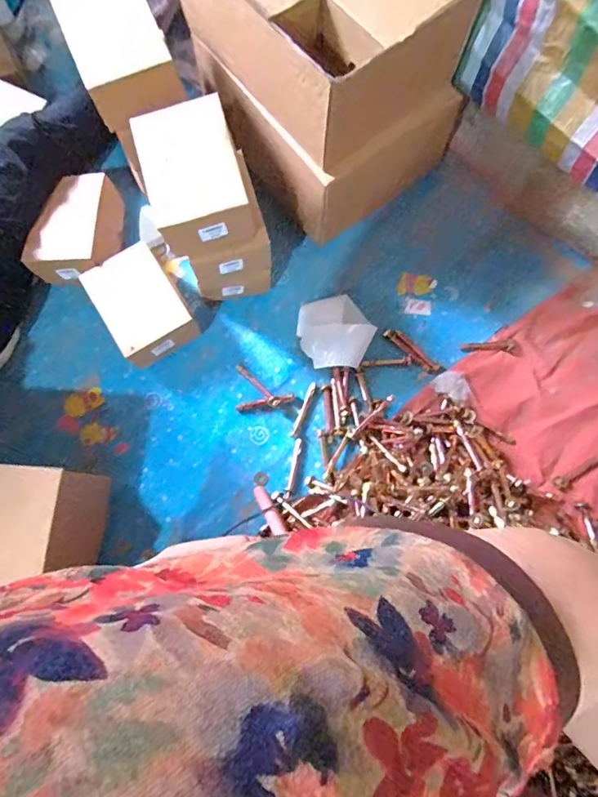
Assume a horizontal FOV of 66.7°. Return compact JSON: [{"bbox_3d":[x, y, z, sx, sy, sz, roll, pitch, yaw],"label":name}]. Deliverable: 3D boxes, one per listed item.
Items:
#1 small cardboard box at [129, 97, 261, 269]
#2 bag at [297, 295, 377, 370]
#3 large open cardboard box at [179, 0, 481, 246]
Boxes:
[{"bbox_3d":[-0.156,-0.324,0.678,0.131,0.115,0.171,-18,79,-5],"label":"small cardboard box"},{"bbox_3d":[0.071,-0.129,0.882,0.134,0.027,0.149,-28,80,-7],"label":"bag"},{"bbox_3d":[0.031,-0.586,0.807,0.327,0.348,0.446,-40,82,-9],"label":"large open cardboard box"}]

